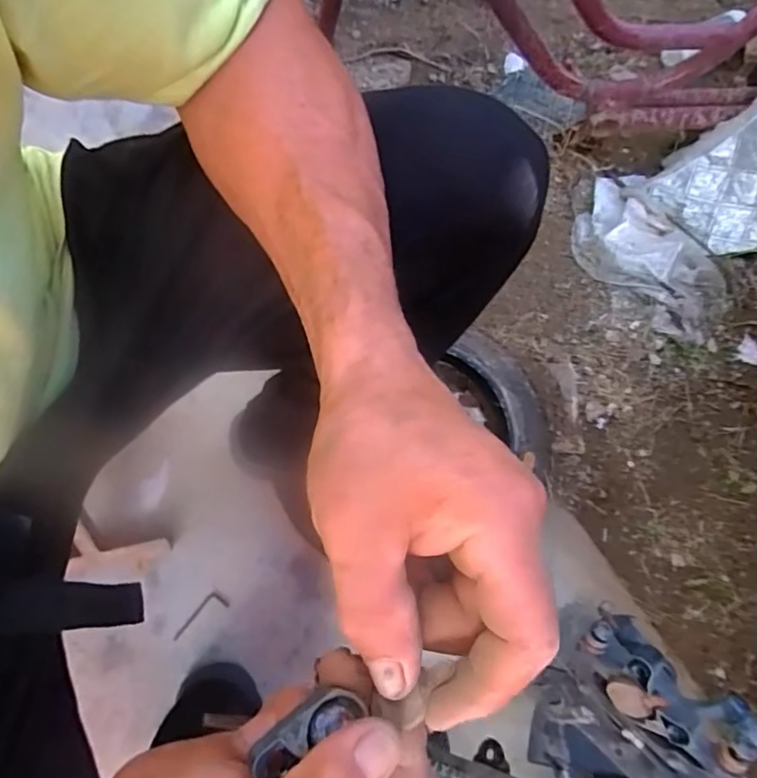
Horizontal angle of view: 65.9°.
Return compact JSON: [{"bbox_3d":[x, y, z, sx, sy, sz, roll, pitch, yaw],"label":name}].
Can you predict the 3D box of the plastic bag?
[{"bbox_3d":[0.431,-0.211,0.936,0.137,0.064,0.280,-41,77,-14],"label":"plastic bag"}]

